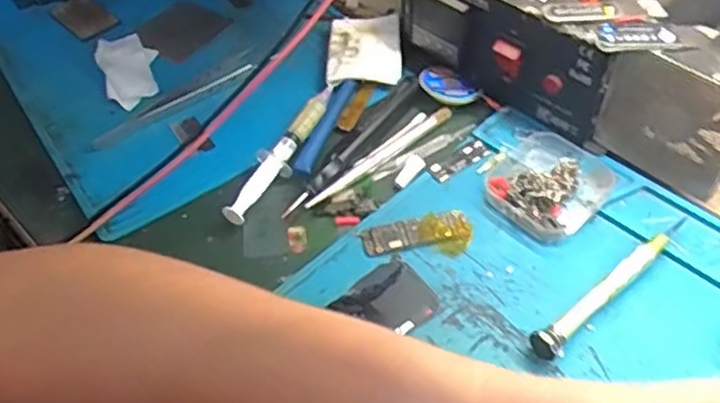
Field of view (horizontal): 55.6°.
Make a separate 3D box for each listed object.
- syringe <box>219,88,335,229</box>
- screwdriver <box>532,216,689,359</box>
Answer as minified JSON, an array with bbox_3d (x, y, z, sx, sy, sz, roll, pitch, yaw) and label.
[{"bbox_3d":[-0.051,-0.036,0.457,0.020,0.011,0.127,17,54,20],"label":"syringe"},{"bbox_3d":[0.139,0.045,0.372,0.126,0.012,0.013,-34,54,-21],"label":"screwdriver"}]

